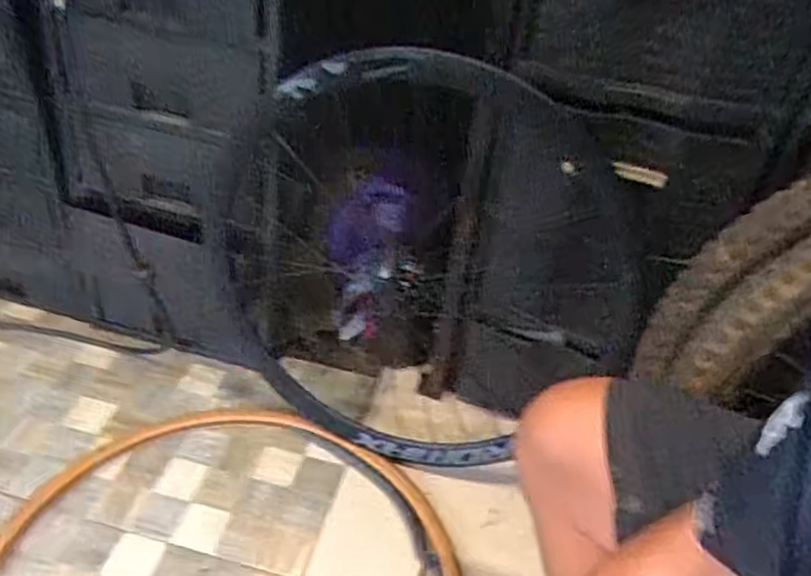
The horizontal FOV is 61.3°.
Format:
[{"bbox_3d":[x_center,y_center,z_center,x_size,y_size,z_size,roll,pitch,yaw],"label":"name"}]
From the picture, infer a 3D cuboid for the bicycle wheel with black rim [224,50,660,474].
[{"bbox_3d":[0.022,-0.021,0.991,0.618,0.633,0.128,11,33,14],"label":"bicycle wheel with black rim"}]

